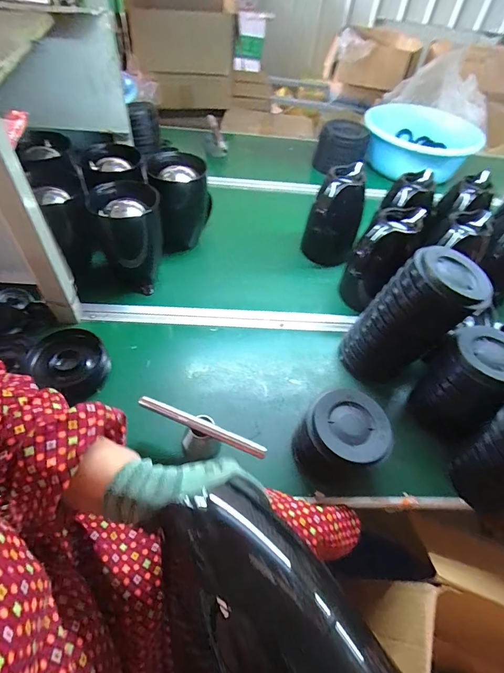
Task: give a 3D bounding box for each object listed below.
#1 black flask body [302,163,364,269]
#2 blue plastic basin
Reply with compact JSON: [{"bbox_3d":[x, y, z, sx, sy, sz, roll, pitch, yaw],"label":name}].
[{"bbox_3d":[0.187,-0.263,0.821,0.123,0.211,0.126,16,50,7],"label":"black flask body"},{"bbox_3d":[0.583,-0.672,1.215,0.358,0.136,0.402,24,51,14],"label":"blue plastic basin"}]

